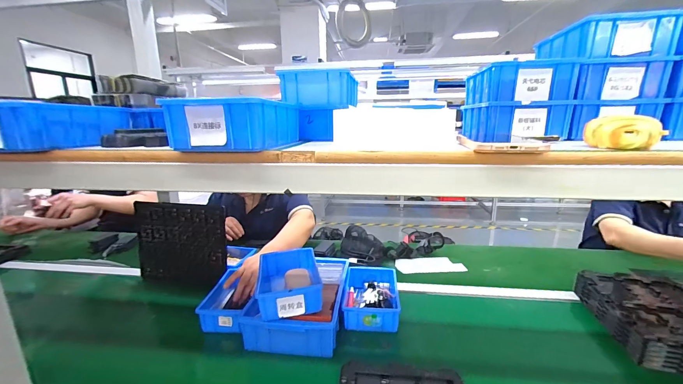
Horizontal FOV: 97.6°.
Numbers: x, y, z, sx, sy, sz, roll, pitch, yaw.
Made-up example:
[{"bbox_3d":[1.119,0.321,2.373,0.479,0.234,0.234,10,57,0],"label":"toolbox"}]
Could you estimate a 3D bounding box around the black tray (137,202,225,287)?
[{"bbox_3d":[-0.476,0.157,0.891,0.284,0.239,0.022,2,5,5],"label":"black tray"}]

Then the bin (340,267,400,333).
[{"bbox_3d":[0.076,0.276,0.779,0.132,0.068,0.199,0,14,6],"label":"bin"}]

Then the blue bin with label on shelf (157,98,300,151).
[{"bbox_3d":[-0.147,-0.101,0.447,0.127,0.061,0.177,1,14,10],"label":"blue bin with label on shelf"}]

